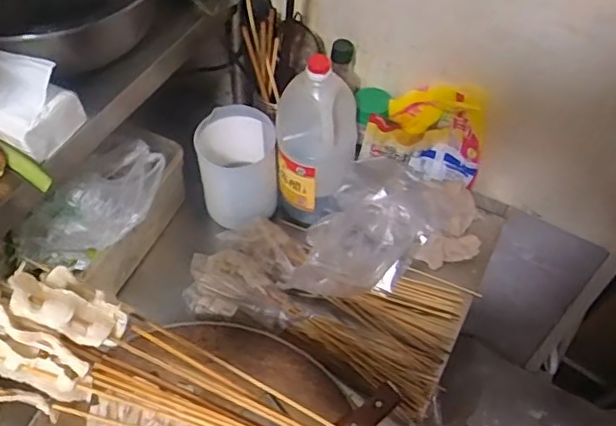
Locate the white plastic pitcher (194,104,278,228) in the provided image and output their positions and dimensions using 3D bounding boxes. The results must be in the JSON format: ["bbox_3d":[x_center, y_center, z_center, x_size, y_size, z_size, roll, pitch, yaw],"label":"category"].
[{"bbox_3d":[-0.107,-0.065,0.920,0.116,0.140,0.133,-2,53,-3],"label":"white plastic pitcher"}]

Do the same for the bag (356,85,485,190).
[{"bbox_3d":[0.181,-0.127,0.918,0.181,0.151,0.058,18,54,12],"label":"bag"}]

